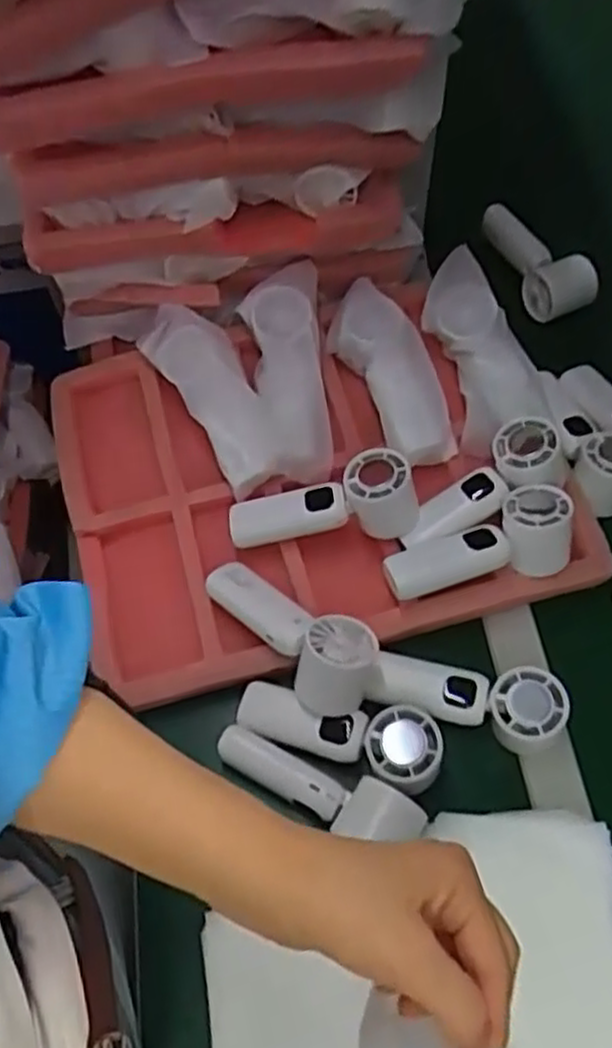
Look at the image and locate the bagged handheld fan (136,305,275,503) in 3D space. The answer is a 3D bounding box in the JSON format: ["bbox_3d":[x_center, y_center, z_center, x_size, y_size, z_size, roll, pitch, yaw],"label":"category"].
[{"bbox_3d":[-0.085,-0.117,0.676,0.070,0.043,0.189,-25,64,-11],"label":"bagged handheld fan"}]

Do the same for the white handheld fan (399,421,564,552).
[{"bbox_3d":[0.145,-0.029,0.625,0.148,0.043,0.056,-33,64,6],"label":"white handheld fan"}]

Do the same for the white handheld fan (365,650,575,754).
[{"bbox_3d":[0.122,0.130,0.570,0.142,0.055,0.048,14,63,10],"label":"white handheld fan"}]

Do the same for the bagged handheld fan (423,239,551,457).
[{"bbox_3d":[0.160,-0.158,0.688,0.074,0.038,0.183,-14,77,-5],"label":"bagged handheld fan"}]

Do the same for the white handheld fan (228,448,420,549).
[{"bbox_3d":[0.013,-0.016,0.622,0.154,0.047,0.055,-11,61,11],"label":"white handheld fan"}]

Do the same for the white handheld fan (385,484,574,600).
[{"bbox_3d":[0.138,0.015,0.604,0.151,0.047,0.063,-10,62,-3],"label":"white handheld fan"}]

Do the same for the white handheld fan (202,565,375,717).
[{"bbox_3d":[-0.019,0.083,0.570,0.149,0.051,0.067,26,66,15],"label":"white handheld fan"}]

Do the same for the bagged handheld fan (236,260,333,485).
[{"bbox_3d":[-0.015,-0.139,0.670,0.067,0.049,0.201,-6,76,-1],"label":"bagged handheld fan"}]

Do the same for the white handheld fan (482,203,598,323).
[{"bbox_3d":[0.243,-0.292,0.813,0.058,0.046,0.161,-23,63,-10],"label":"white handheld fan"}]

